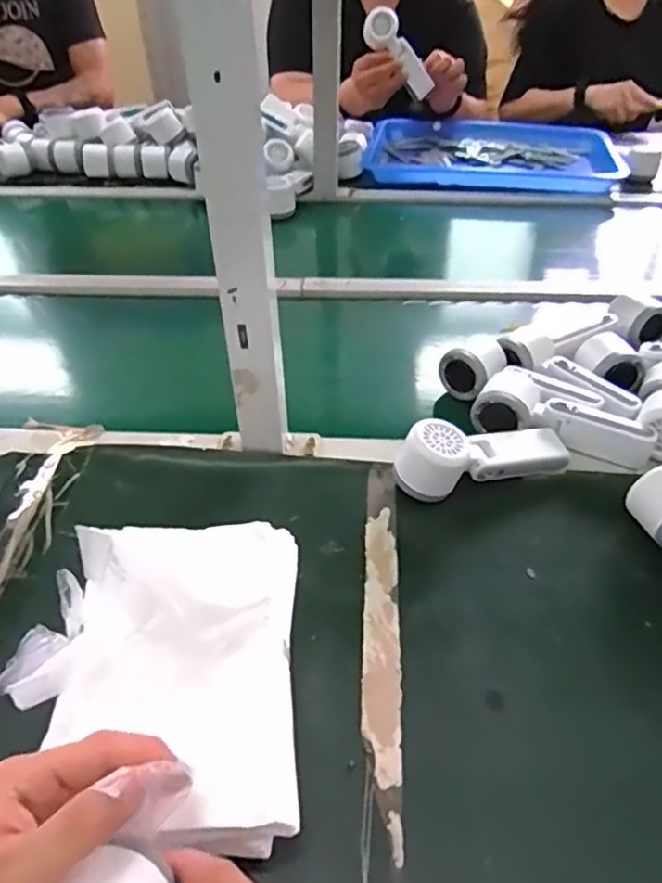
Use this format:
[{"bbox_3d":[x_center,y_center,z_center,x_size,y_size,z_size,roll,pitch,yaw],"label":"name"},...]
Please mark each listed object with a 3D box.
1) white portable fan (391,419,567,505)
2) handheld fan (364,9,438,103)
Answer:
[{"bbox_3d":[0.141,0.008,0.587,0.166,0.060,0.050,-13,44,-12],"label":"white portable fan"},{"bbox_3d":[0.124,-0.701,1.165,0.060,0.168,0.033,-27,34,33],"label":"handheld fan"}]

